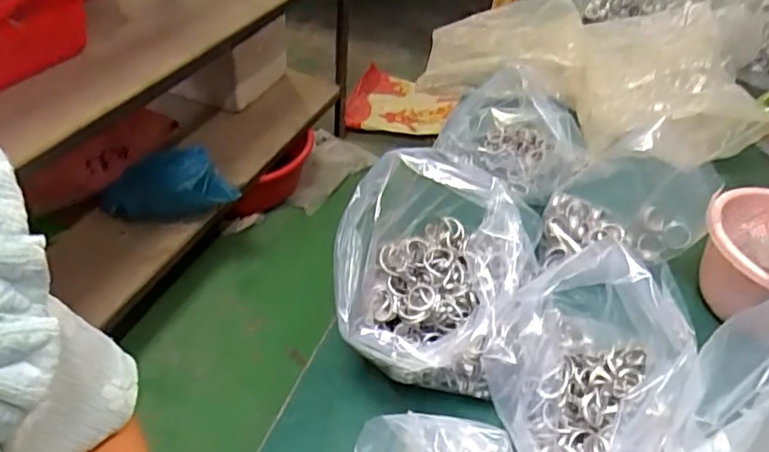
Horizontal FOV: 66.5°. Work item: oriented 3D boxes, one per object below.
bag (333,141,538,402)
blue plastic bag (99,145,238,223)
[{"bbox_3d":[0.034,0.030,0.420,0.120,0.132,0.141,21,44,16],"label":"bag"},{"bbox_3d":[-0.519,-0.084,1.344,0.346,0.161,0.075,-13,33,27],"label":"blue plastic bag"}]

